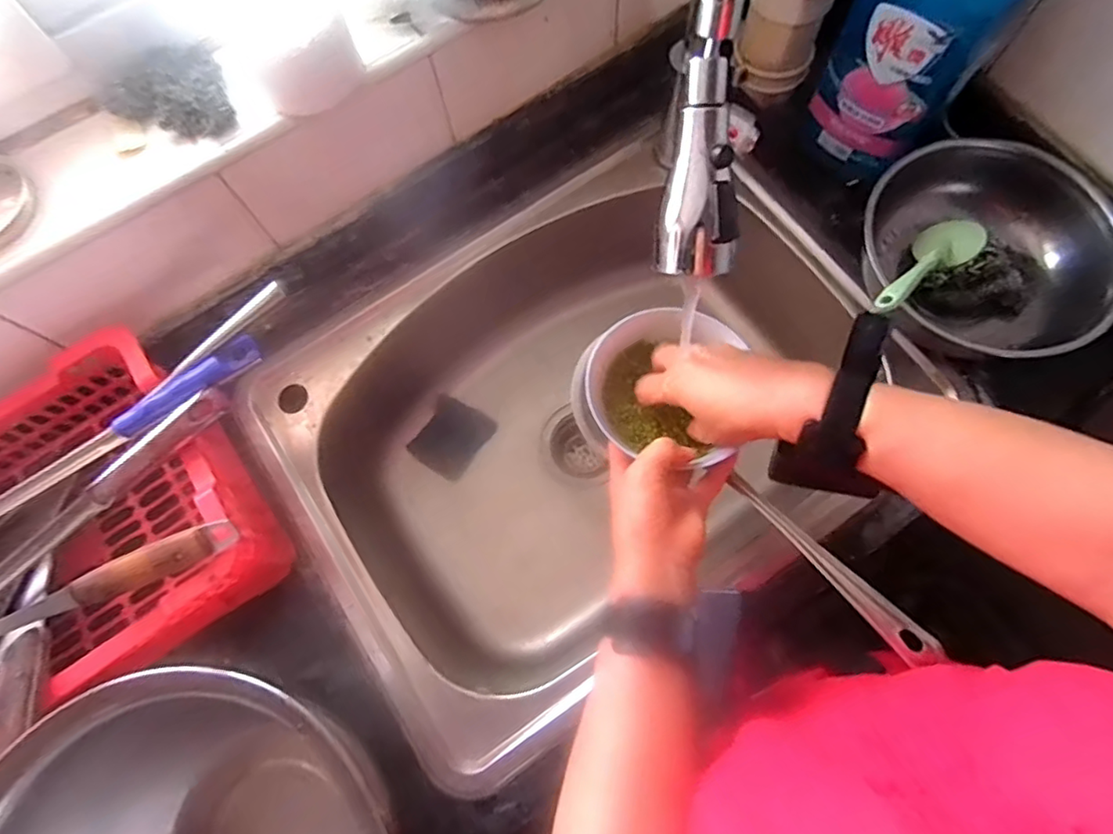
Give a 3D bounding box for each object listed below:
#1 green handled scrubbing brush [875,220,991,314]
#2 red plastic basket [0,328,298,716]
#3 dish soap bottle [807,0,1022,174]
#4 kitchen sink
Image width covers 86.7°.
[{"bbox_3d":[0.320,-0.134,0.512,0.165,0.039,0.050,-33,72,-33],"label":"green handled scrubbing brush"},{"bbox_3d":[-0.452,0.120,0.489,0.362,0.109,0.271,-34,74,-8],"label":"red plastic basket"},{"bbox_3d":[0.304,-0.331,0.487,0.116,0.260,0.074,33,77,12],"label":"dish soap bottle"},{"bbox_3d":[0.021,0.025,0.658,0.559,0.197,0.463,-29,73,-7],"label":"kitchen sink"}]

